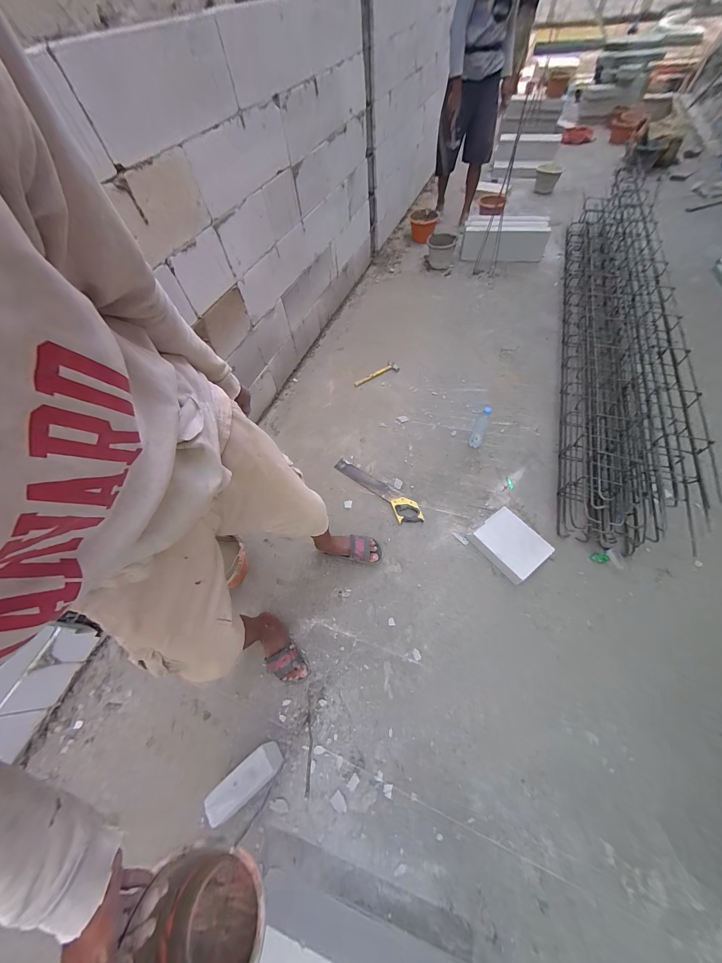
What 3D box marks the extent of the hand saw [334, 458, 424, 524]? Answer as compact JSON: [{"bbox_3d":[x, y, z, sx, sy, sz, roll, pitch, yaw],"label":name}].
[{"bbox_3d":[0.080,0.038,1.479,0.509,0.021,0.110,38,69,23],"label":"hand saw"}]

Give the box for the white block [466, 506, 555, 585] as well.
[{"bbox_3d":[0.616,0.256,1.268,0.218,0.078,0.261,-32,63,-14],"label":"white block"}]

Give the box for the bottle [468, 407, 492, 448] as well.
[{"bbox_3d":[0.578,-0.249,1.500,0.063,0.232,0.078,19,63,14],"label":"bottle"}]

